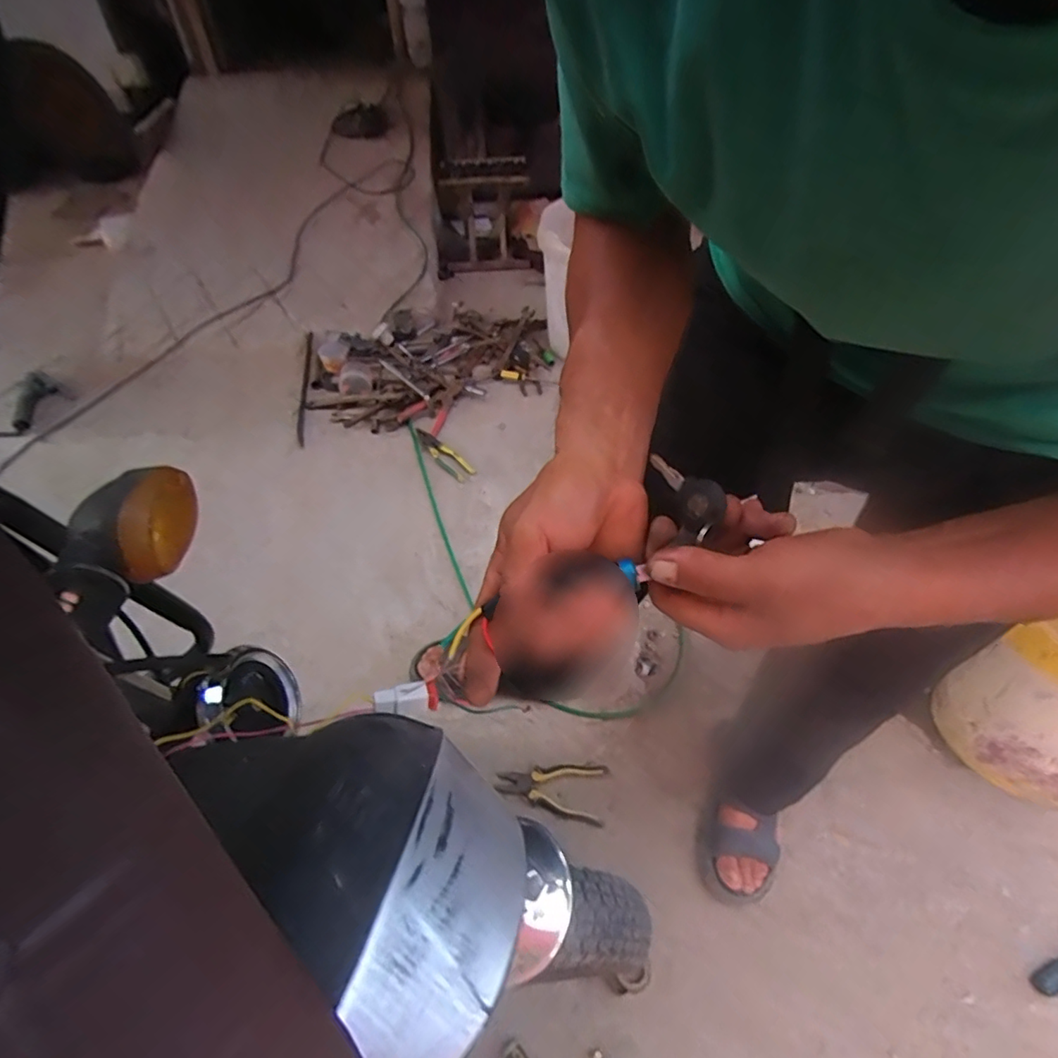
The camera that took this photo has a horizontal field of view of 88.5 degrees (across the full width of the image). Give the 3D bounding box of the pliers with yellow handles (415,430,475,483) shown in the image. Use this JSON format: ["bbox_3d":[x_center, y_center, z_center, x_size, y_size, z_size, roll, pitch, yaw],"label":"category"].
[{"bbox_3d":[-0.220,-0.191,1.362,0.056,0.015,0.215,-33,54,-27],"label":"pliers with yellow handles"}]

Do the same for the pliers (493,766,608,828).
[{"bbox_3d":[0.037,0.460,0.957,0.185,0.015,0.096,5,46,6],"label":"pliers"}]

